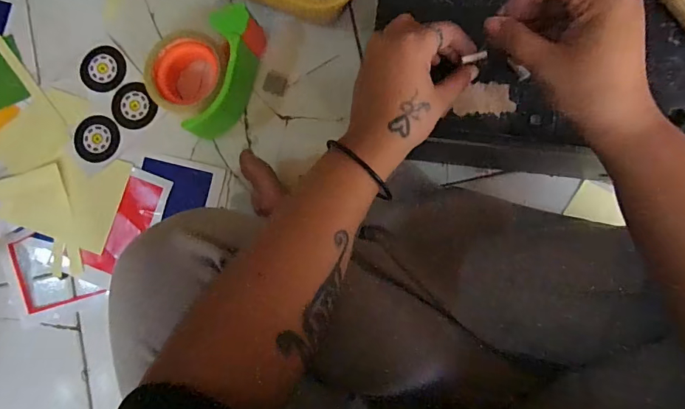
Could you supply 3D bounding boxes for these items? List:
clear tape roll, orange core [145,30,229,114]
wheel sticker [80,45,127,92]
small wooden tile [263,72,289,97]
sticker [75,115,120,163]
[{"bbox_3d":[-0.165,-0.141,0.470,0.088,0.049,0.086,0,86,5],"label":"clear tape roll, orange core"},{"bbox_3d":[-0.296,-0.167,0.517,0.051,0.005,0.056,22,88,-5],"label":"wheel sticker"},{"bbox_3d":[-0.079,-0.142,0.496,0.026,0.007,0.023,24,88,6],"label":"small wooden tile"},{"bbox_3d":[-0.301,-0.080,0.513,0.055,0.005,0.056,9,88,1],"label":"sticker"}]

